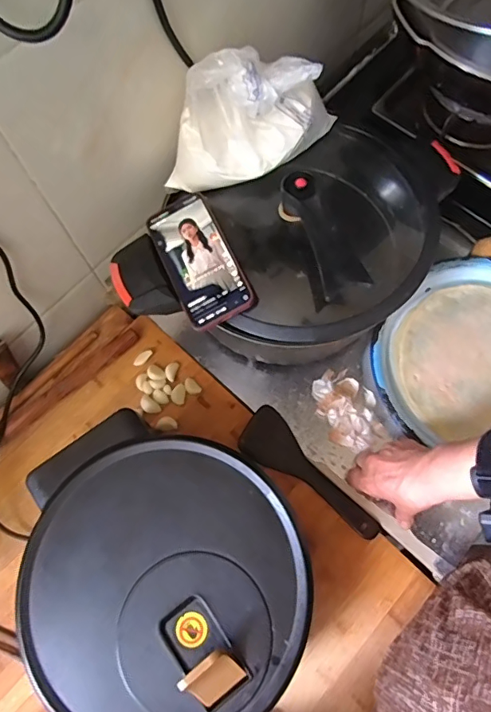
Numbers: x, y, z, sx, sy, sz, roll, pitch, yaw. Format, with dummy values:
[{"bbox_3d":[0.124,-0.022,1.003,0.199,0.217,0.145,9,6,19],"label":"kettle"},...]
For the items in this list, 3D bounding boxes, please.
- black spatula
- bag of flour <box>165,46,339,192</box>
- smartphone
[{"bbox_3d":[0.087,0.149,0.615,0.206,0.009,0.066,35,77,12],"label":"black spatula"},{"bbox_3d":[0.008,-0.259,0.525,0.195,0.150,0.071,-15,70,-3],"label":"bag of flour"},{"bbox_3d":[-0.054,-0.113,0.549,0.079,0.017,0.167,-25,73,-6],"label":"smartphone"}]

